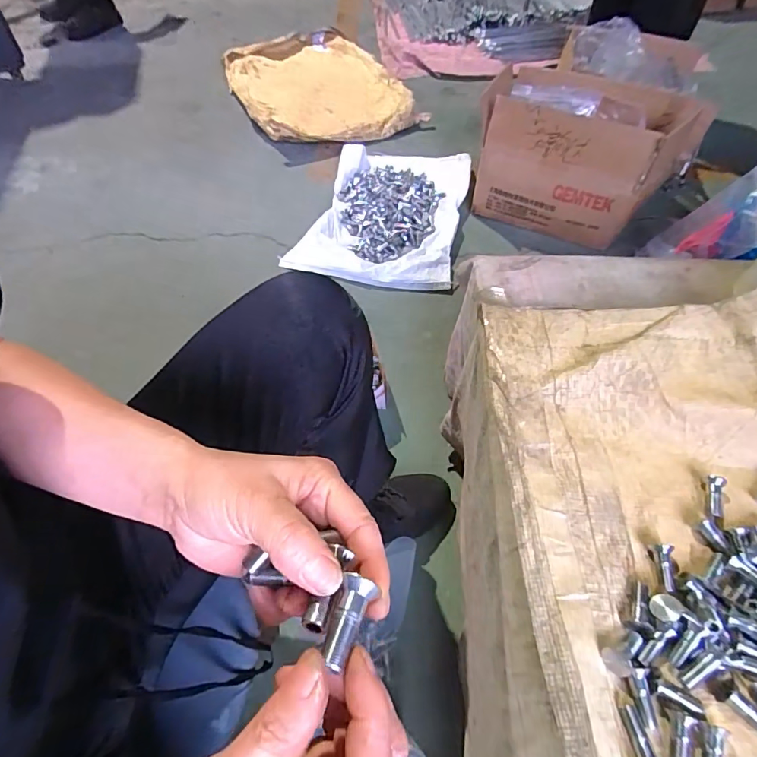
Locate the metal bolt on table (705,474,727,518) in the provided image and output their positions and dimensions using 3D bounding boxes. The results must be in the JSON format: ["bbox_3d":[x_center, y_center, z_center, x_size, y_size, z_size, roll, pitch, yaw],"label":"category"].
[{"bbox_3d":[0.299,0.105,0.401,0.017,0.011,0.038,12,69,11],"label":"metal bolt on table"}]

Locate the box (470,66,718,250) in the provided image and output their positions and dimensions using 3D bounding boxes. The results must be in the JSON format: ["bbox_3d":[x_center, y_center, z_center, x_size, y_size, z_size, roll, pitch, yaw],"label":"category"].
[{"bbox_3d":[0.466,-0.519,1.043,0.407,0.244,0.299,26,58,21],"label":"box"}]

